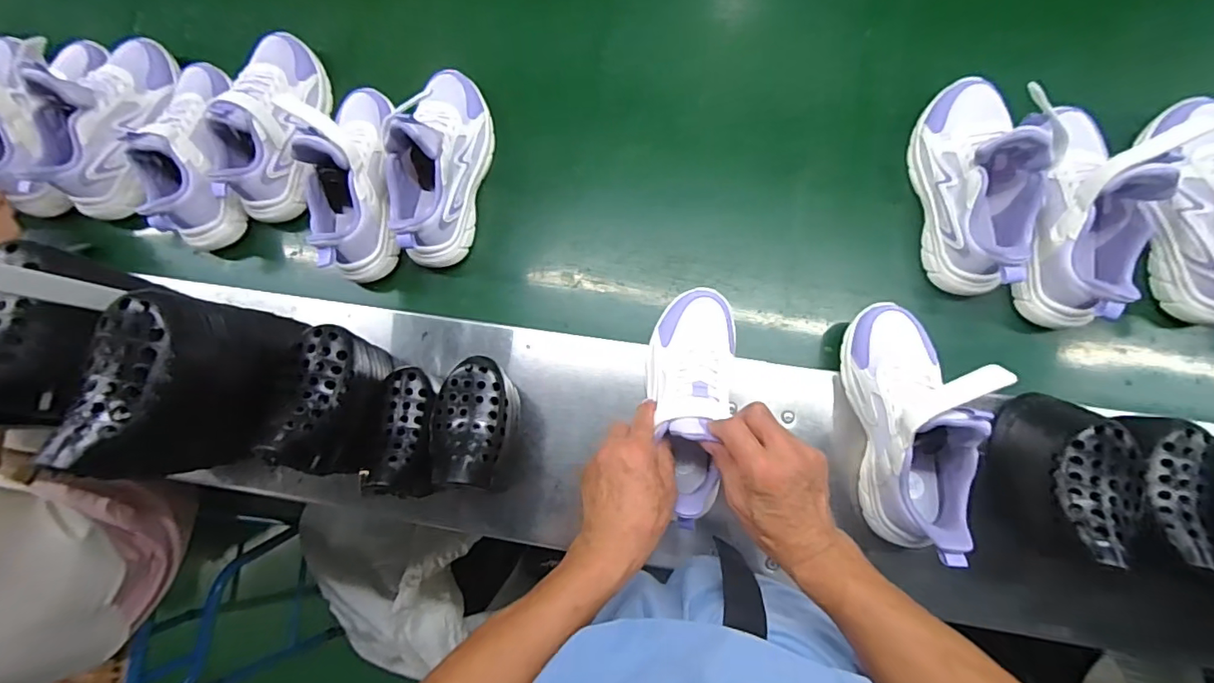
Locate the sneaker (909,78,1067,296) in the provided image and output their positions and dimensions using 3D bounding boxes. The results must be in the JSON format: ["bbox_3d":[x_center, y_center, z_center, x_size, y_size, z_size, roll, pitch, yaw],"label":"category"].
[{"bbox_3d":[0.395,-0.171,0.556,0.089,0.126,0.235,-3,83,3],"label":"sneaker"}]

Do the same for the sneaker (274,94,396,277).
[{"bbox_3d":[-0.309,-0.197,0.598,0.083,0.143,0.228,-6,83,3],"label":"sneaker"}]

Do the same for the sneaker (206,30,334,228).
[{"bbox_3d":[-0.412,-0.274,0.635,0.091,0.111,0.247,5,83,4],"label":"sneaker"}]

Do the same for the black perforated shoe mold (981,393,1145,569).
[{"bbox_3d":[0.408,0.115,0.478,0.071,0.137,0.131,16,84,5],"label":"black perforated shoe mold"}]

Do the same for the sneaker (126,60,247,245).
[{"bbox_3d":[-0.512,-0.243,0.643,0.079,0.096,0.231,-7,83,3],"label":"sneaker"}]

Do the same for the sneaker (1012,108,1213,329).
[{"bbox_3d":[0.494,-0.136,0.517,0.077,0.133,0.228,6,84,4],"label":"sneaker"}]

